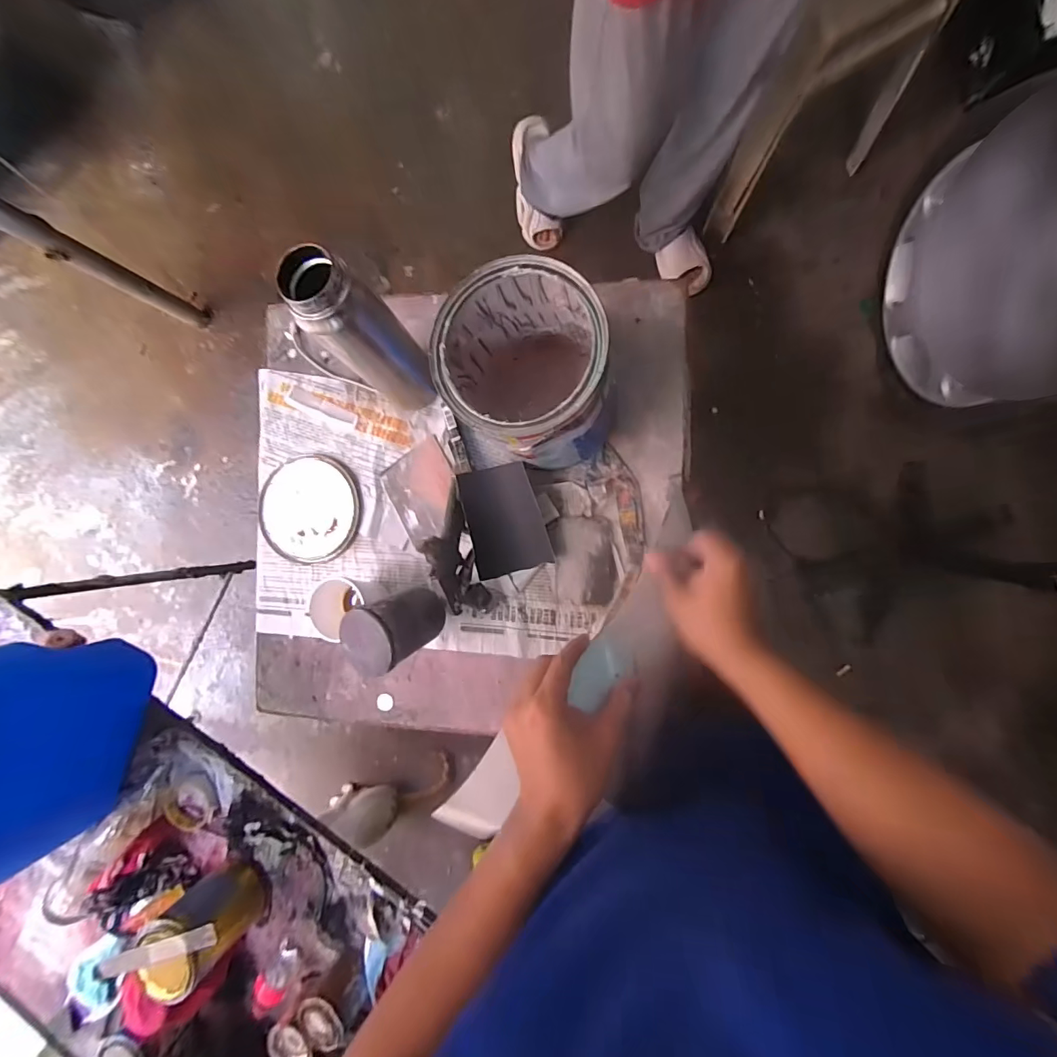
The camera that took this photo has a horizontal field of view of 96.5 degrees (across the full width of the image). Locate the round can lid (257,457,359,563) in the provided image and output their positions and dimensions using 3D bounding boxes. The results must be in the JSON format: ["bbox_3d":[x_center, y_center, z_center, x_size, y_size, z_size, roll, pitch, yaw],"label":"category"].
[{"bbox_3d":[-0.320,-0.029,0.687,0.149,0.017,0.151,0,90,10],"label":"round can lid"}]

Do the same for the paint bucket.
[{"bbox_3d":[0.004,-0.167,0.545,0.180,0.235,0.170,0,90,10],"label":"paint bucket"}]

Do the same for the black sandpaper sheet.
[{"bbox_3d":[-0.031,-0.010,0.603,0.100,0.013,0.136,-12,95,24],"label":"black sandpaper sheet"}]

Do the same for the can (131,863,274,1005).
[{"bbox_3d":[-0.466,0.574,0.695,0.110,0.152,0.104,0,89,7],"label":"can"}]

